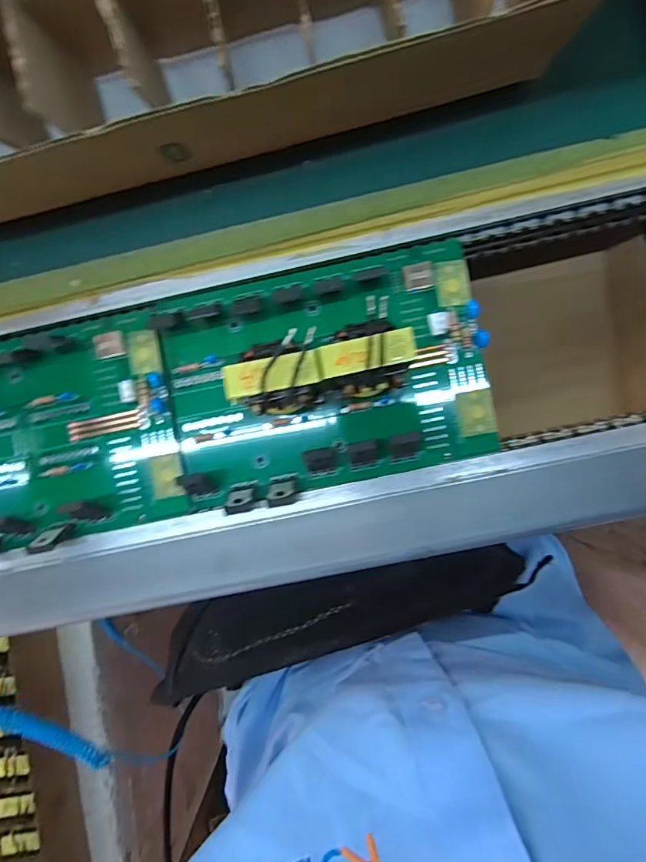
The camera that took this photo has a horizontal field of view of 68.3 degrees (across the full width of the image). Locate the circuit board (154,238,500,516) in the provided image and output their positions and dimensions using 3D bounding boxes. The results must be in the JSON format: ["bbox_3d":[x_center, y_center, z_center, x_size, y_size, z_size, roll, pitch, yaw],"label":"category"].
[{"bbox_3d":[-0.002,-0.029,0.245,0.177,0.066,0.119,-11,90,4],"label":"circuit board"}]

